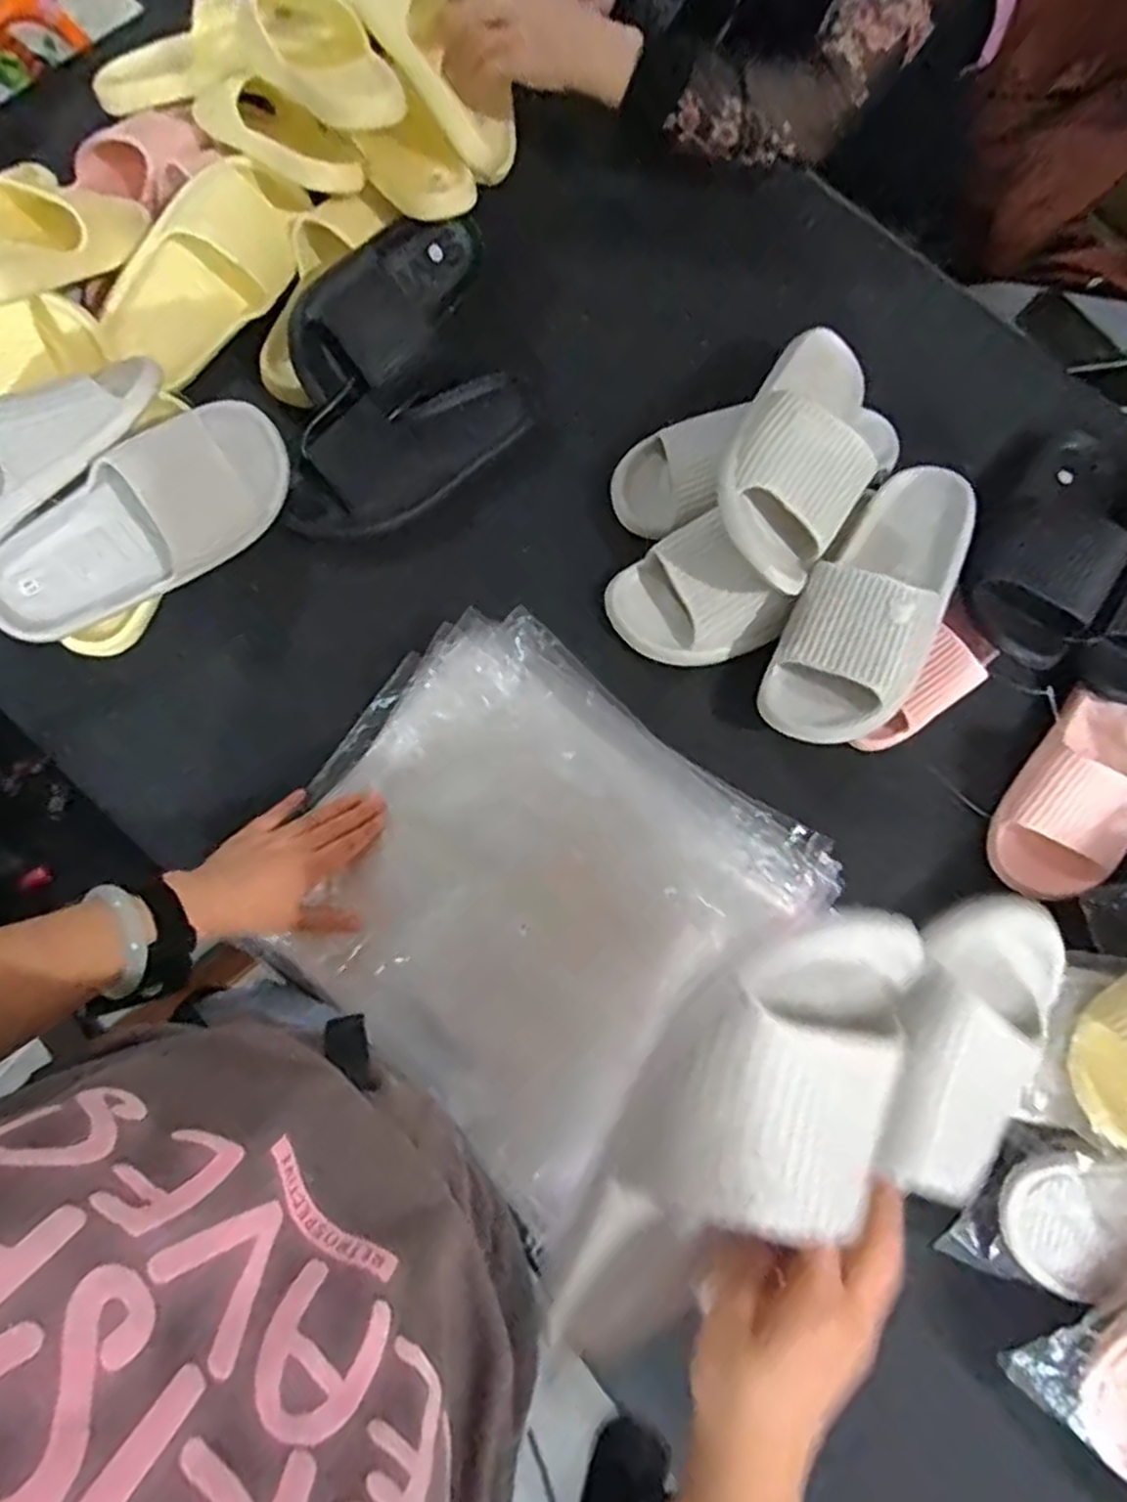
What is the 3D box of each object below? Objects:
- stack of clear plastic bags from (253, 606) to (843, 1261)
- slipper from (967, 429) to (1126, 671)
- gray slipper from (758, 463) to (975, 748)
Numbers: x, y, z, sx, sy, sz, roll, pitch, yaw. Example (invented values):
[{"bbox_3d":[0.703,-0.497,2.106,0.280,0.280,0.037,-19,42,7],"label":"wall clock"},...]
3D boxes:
[{"bbox_3d":[-0.034,0.101,0.621,0.384,0.043,0.346,40,79,7],"label":"stack of clear plastic bags"},{"bbox_3d":[0.452,-0.199,0.687,0.108,0.060,0.257,33,78,6],"label":"slipper"},{"bbox_3d":[0.268,-0.132,0.638,0.108,0.058,0.270,29,78,5],"label":"gray slipper"}]

